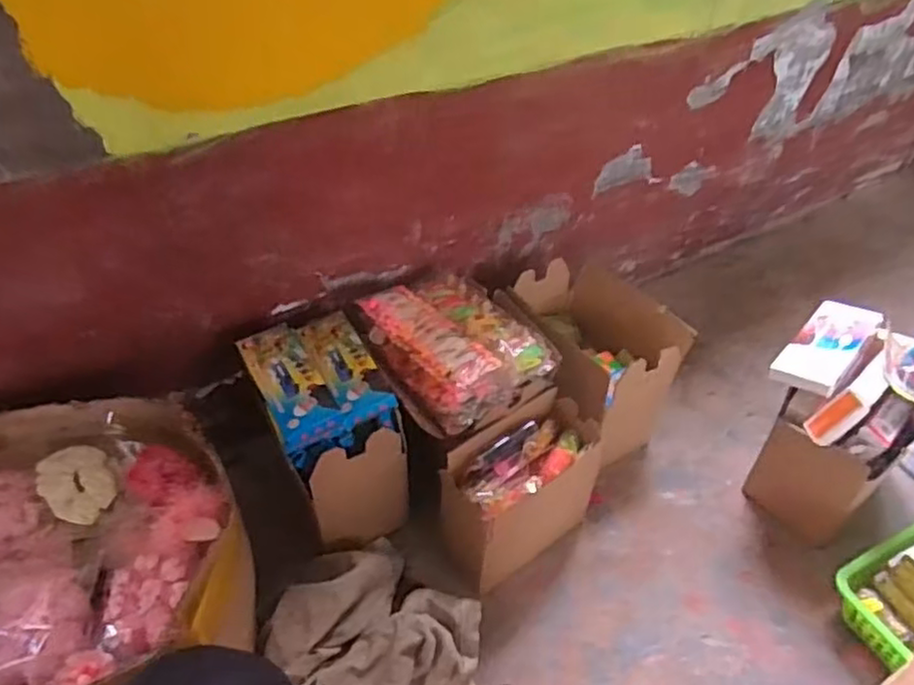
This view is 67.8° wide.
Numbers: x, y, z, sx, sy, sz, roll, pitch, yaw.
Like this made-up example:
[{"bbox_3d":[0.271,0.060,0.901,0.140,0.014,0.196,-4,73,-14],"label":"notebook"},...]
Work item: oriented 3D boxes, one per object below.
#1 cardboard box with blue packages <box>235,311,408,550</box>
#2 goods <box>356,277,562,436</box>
[{"bbox_3d":[-0.164,0.118,0.889,0.143,0.227,0.210,-20,47,-22],"label":"cardboard box with blue packages"},{"bbox_3d":[-0.003,-0.003,0.920,0.196,0.058,0.234,-27,51,-28],"label":"goods"}]

